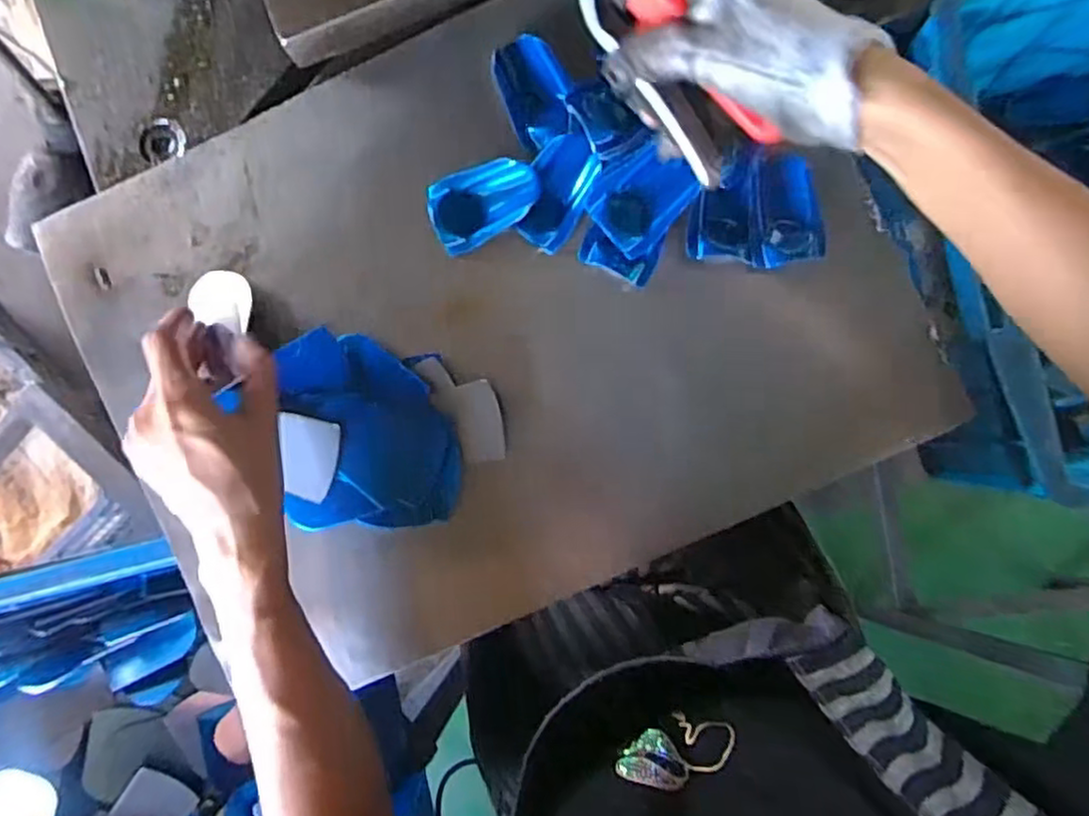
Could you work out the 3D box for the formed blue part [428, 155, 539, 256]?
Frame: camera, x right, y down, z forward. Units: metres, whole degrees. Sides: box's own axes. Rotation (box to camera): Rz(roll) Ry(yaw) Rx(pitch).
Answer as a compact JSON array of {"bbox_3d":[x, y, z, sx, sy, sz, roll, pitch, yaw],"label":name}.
[{"bbox_3d":[-0.036,-0.124,0.415,0.065,0.010,0.043,-25,85,2],"label":"formed blue part"}]

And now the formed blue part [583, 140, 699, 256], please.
[{"bbox_3d":[0.054,-0.119,0.390,0.043,0.015,0.059,39,105,-5],"label":"formed blue part"}]

